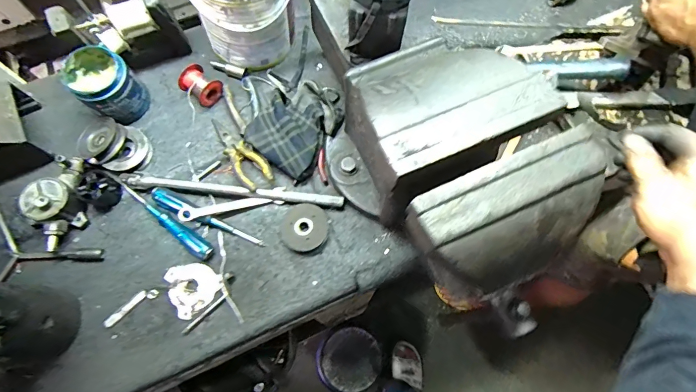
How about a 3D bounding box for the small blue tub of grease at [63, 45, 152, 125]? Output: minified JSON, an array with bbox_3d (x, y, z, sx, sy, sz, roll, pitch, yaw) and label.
[{"bbox_3d":[-0.405,-0.188,0.644,0.093,0.085,0.097,43,76,12],"label":"small blue tub of grease"}]

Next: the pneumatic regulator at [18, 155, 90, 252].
[{"bbox_3d":[-0.453,0.009,0.611,0.083,0.067,0.131,32,74,9],"label":"pneumatic regulator"}]

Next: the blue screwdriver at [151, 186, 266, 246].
[{"bbox_3d":[-0.229,0.039,0.622,0.193,0.025,0.022,25,73,7],"label":"blue screwdriver"}]

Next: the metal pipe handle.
[{"bbox_3d":[-0.190,-0.011,0.633,0.362,0.022,0.026,6,72,1],"label":"metal pipe handle"}]

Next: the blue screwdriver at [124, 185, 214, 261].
[{"bbox_3d":[-0.296,0.041,0.624,0.185,0.028,0.025,35,75,10],"label":"blue screwdriver"}]

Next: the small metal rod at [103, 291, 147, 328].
[{"bbox_3d":[-0.344,0.175,0.594,0.073,0.004,0.012,-41,77,-13],"label":"small metal rod"}]

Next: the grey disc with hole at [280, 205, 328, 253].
[{"bbox_3d":[-0.069,0.051,0.617,0.073,0.029,0.075,0,72,-1],"label":"grey disc with hole"}]

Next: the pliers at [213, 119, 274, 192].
[{"bbox_3d":[-0.190,-0.077,0.645,0.052,0.031,0.163,-42,77,-13],"label":"pliers"}]

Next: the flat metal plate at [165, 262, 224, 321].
[{"bbox_3d":[-0.245,0.139,0.605,0.080,0.005,0.081,0,72,-1],"label":"flat metal plate"}]

